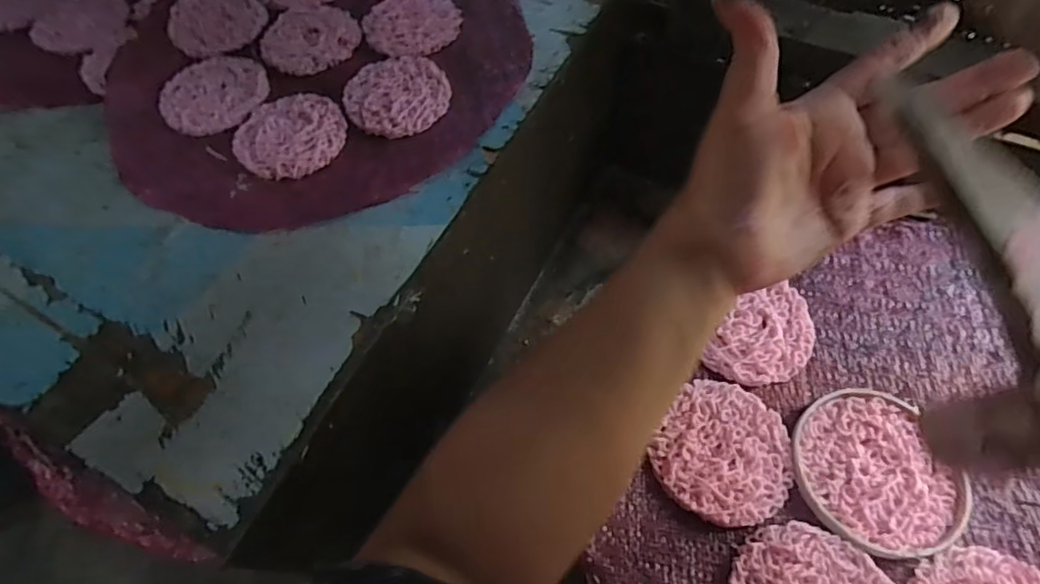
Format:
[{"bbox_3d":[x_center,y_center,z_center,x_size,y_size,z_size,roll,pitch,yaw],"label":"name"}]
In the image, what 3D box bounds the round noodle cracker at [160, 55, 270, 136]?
[{"bbox_3d":[-0.239,-0.158,0.439,0.078,0.004,0.082,1,63,-1],"label":"round noodle cracker"}]

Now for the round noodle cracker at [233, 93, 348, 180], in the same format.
[{"bbox_3d":[-0.169,-0.116,0.411,0.077,0.010,0.074,1,63,-1],"label":"round noodle cracker"}]

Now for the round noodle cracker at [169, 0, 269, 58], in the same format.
[{"bbox_3d":[-0.256,-0.231,0.475,0.075,0.005,0.078,-12,64,-8],"label":"round noodle cracker"}]

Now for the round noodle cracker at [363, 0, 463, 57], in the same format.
[{"bbox_3d":[-0.090,-0.226,0.464,0.078,0.004,0.076,1,63,-1],"label":"round noodle cracker"}]

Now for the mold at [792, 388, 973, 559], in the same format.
[{"bbox_3d":[0.194,0.098,0.306,0.080,0.008,0.087,-18,65,-11],"label":"mold"}]

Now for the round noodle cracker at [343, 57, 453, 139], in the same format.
[{"bbox_3d":[-0.093,-0.151,0.424,0.077,0.006,0.077,1,63,-1],"label":"round noodle cracker"}]

